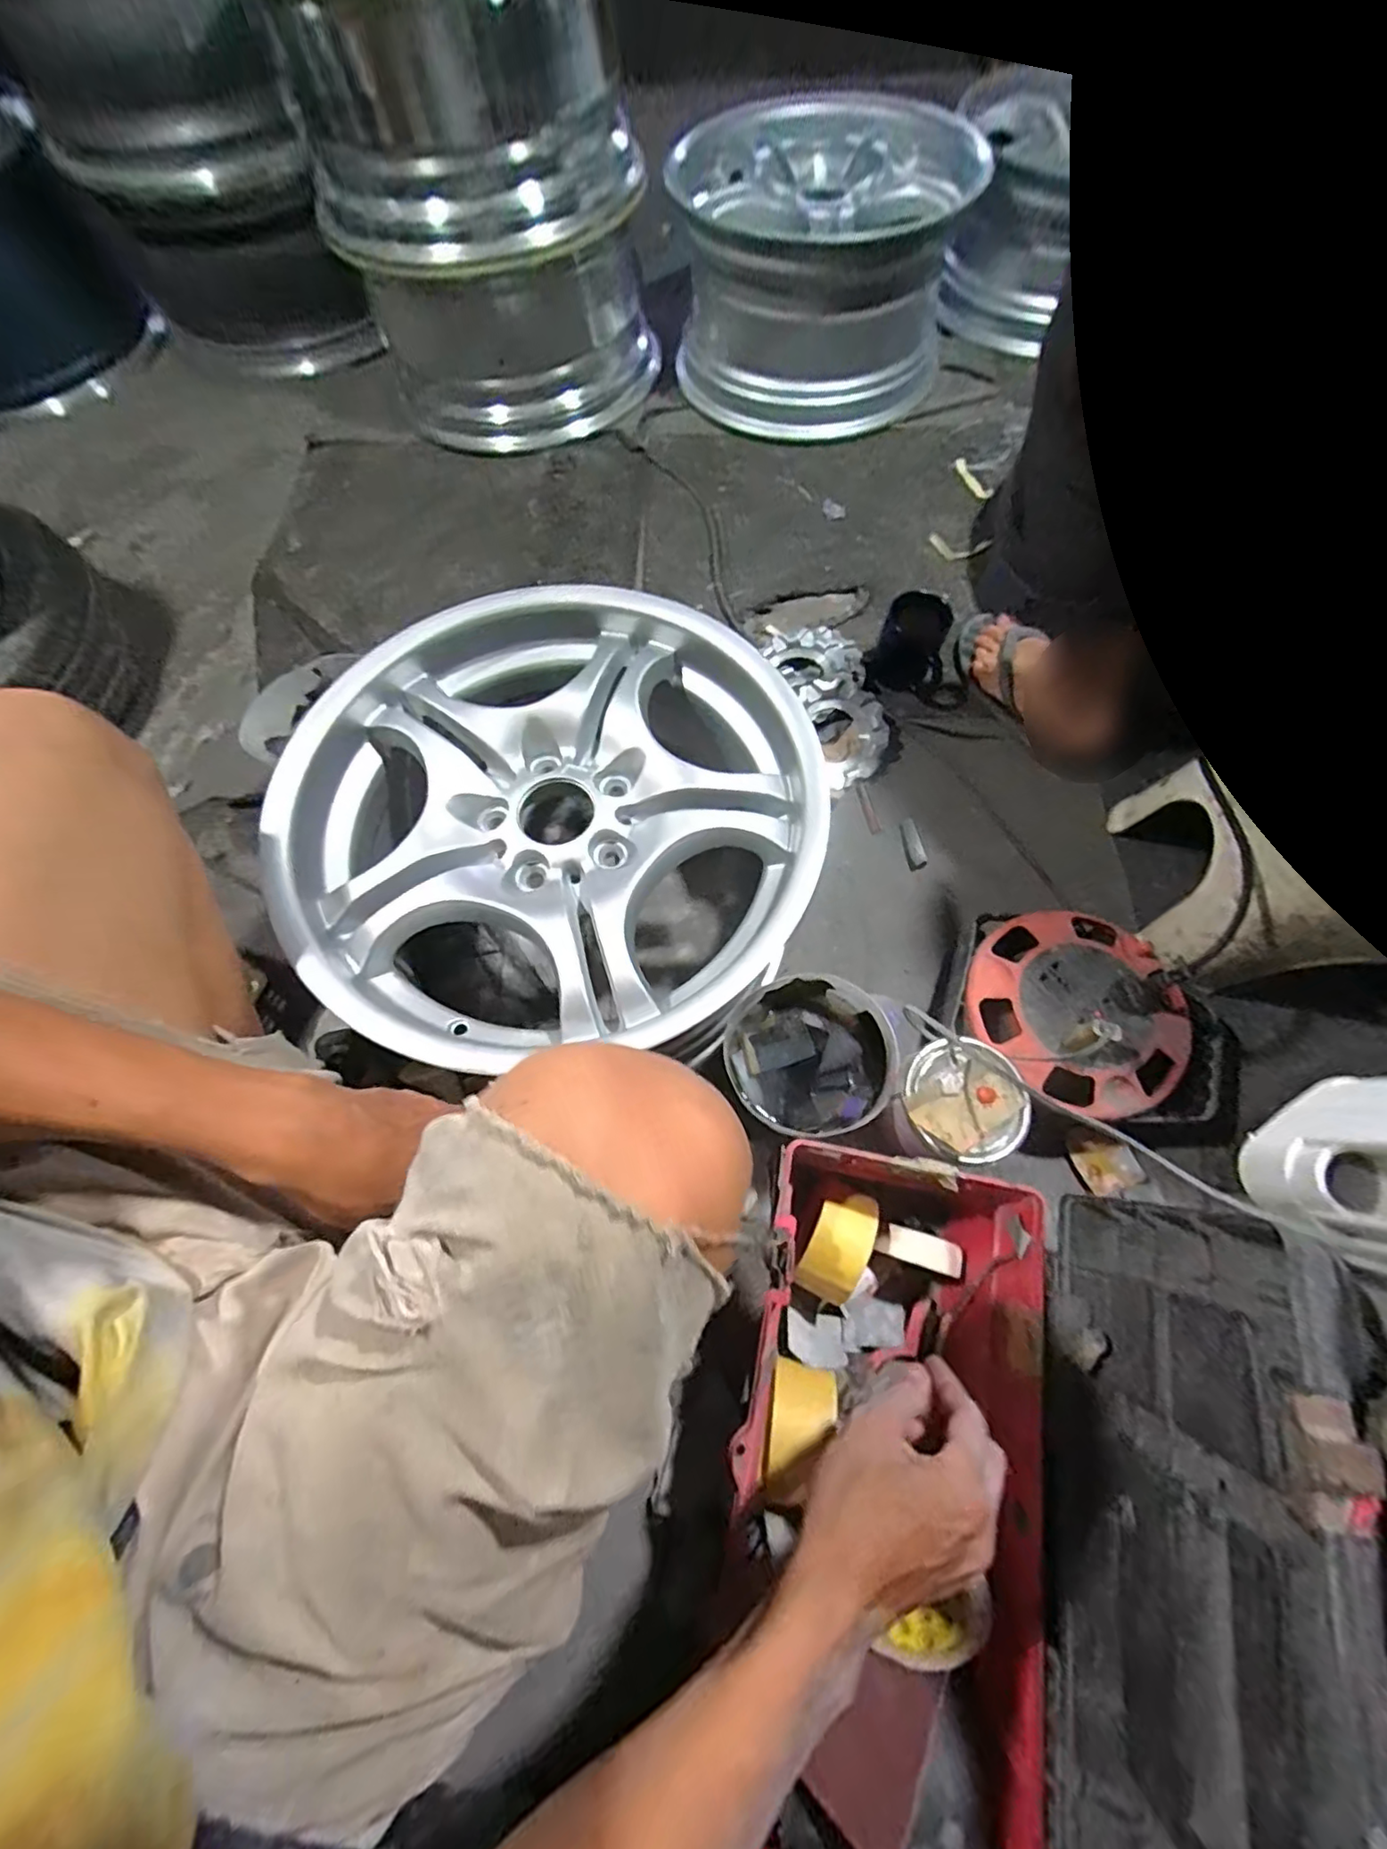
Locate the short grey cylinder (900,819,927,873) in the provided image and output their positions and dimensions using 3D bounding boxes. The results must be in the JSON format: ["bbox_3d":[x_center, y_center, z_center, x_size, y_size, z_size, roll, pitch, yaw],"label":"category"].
[{"bbox_3d":[0.257,-0.093,0.720,0.020,0.014,0.059,-11,69,-1],"label":"short grey cylinder"}]

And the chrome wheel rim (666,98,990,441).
[{"bbox_3d":[0.185,-1.137,1.048,0.427,0.227,0.497,0,69,2],"label":"chrome wheel rim"}]

